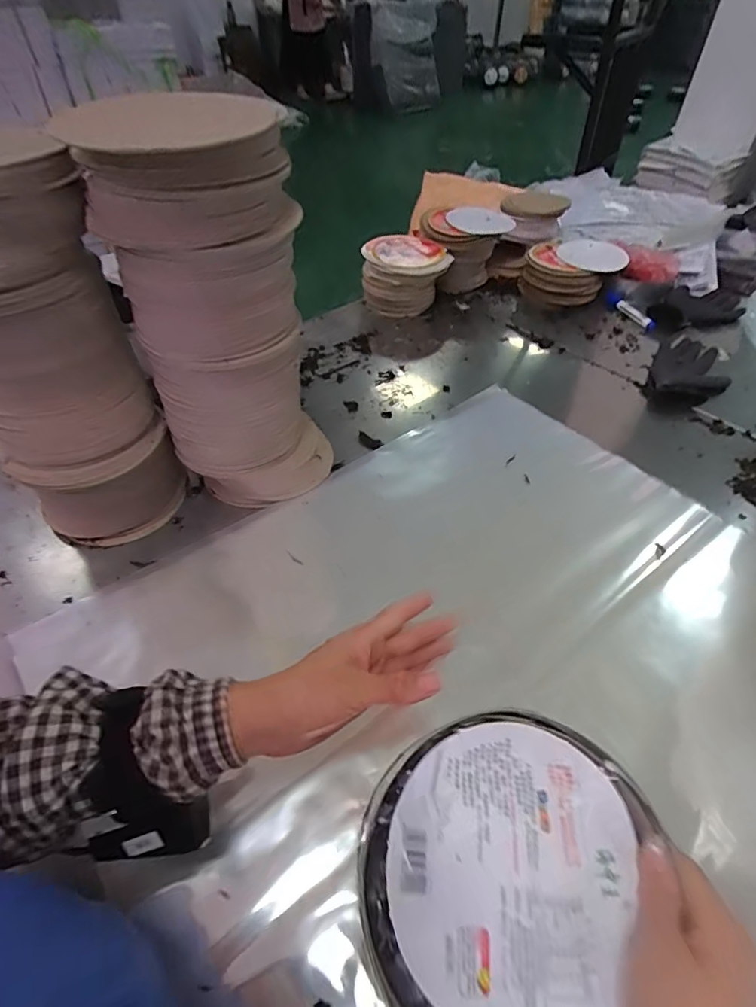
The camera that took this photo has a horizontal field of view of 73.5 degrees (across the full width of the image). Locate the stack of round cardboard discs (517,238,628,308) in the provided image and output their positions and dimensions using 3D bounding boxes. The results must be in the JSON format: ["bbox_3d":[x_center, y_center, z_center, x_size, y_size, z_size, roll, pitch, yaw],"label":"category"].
[{"bbox_3d":[0.396,-0.473,1.042,0.194,0.082,0.159,16,50,14],"label":"stack of round cardboard discs"}]

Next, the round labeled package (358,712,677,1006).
[{"bbox_3d":[0.072,0.225,0.307,0.161,0.042,0.180,17,50,15],"label":"round labeled package"}]

